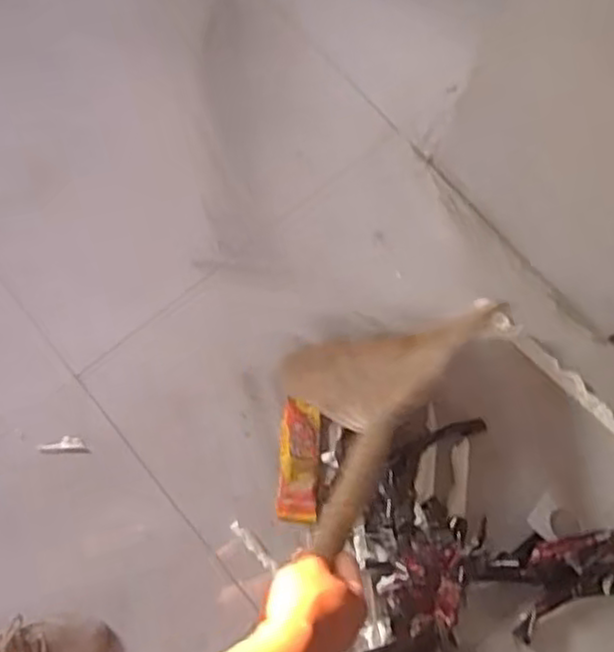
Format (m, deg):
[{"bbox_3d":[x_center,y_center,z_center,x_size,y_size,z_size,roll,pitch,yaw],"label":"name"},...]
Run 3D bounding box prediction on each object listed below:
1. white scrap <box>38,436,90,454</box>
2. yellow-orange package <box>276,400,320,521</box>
[{"bbox_3d":[-0.435,0.214,1.285,0.088,0.009,0.029,0,72,2],"label":"white scrap"},{"bbox_3d":[-0.014,0.237,1.256,0.066,0.019,0.205,2,72,2],"label":"yellow-orange package"}]

